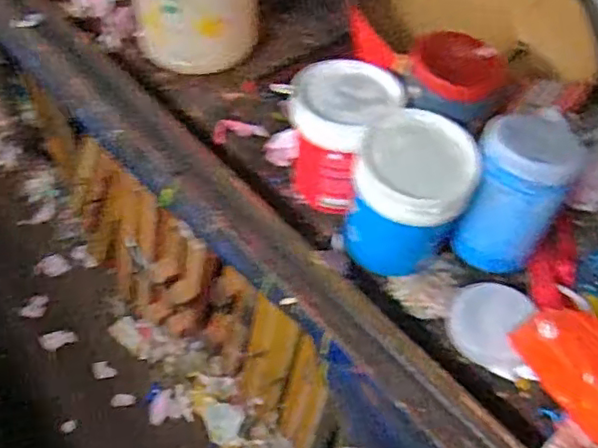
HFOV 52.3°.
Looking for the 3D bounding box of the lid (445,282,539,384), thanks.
[{"bbox_3d":[0.193,0.101,0.611,0.080,0.035,0.090,11,52,8],"label":"lid"}]

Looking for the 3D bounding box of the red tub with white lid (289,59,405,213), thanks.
[{"bbox_3d":[0.055,-0.098,0.681,0.110,0.137,0.116,0,52,0],"label":"red tub with white lid"}]

